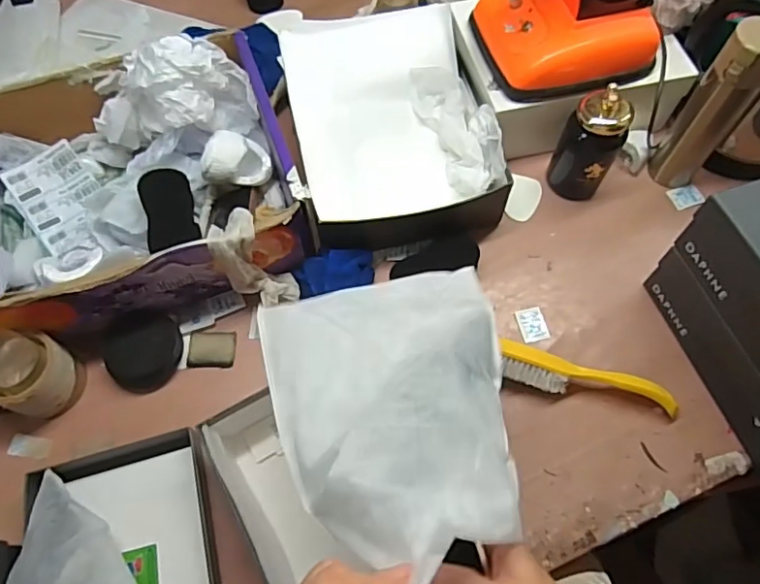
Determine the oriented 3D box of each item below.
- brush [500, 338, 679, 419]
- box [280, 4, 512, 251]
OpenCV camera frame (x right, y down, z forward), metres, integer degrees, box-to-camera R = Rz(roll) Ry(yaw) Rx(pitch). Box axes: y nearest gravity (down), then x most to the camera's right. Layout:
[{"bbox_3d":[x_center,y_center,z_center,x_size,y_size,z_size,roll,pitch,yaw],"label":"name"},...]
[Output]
[{"bbox_3d":[0.240,0.107,0.656,0.221,0.047,0.046,15,66,7],"label":"brush"},{"bbox_3d":[0.013,-0.230,0.764,0.251,0.081,0.336,-12,65,-5],"label":"box"}]

